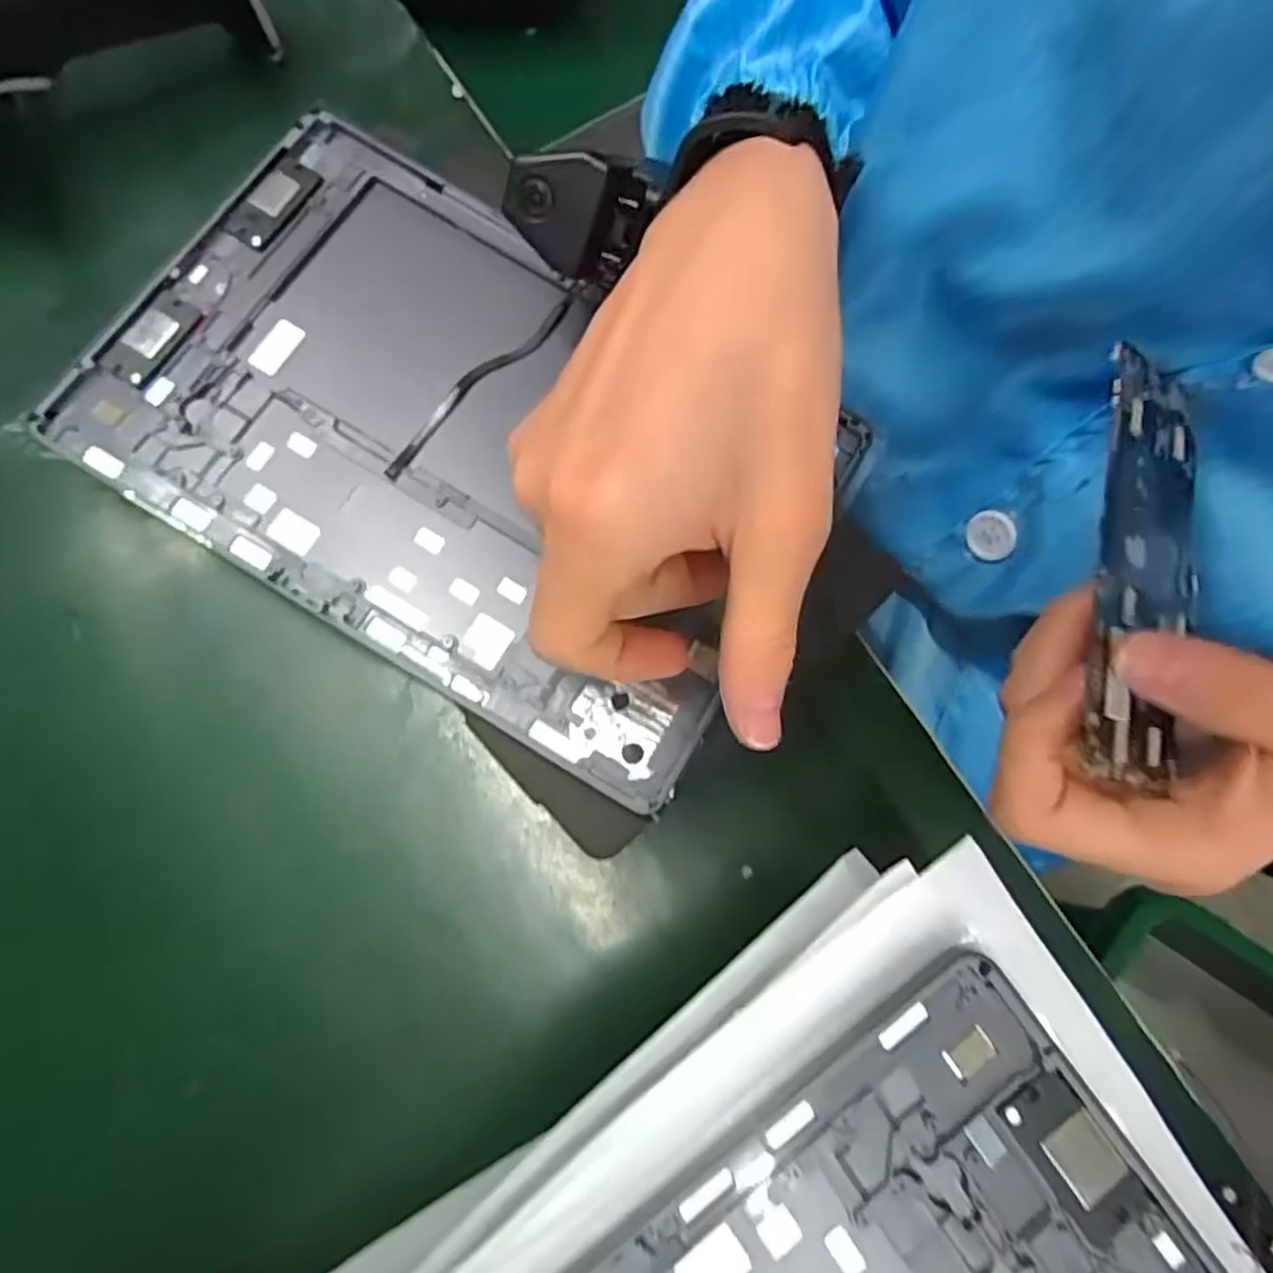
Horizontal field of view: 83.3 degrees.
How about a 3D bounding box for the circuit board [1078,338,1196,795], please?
[{"bbox_3d":[0.147,-0.019,0.206,0.046,0.006,0.121,16,78,-25],"label":"circuit board"}]

